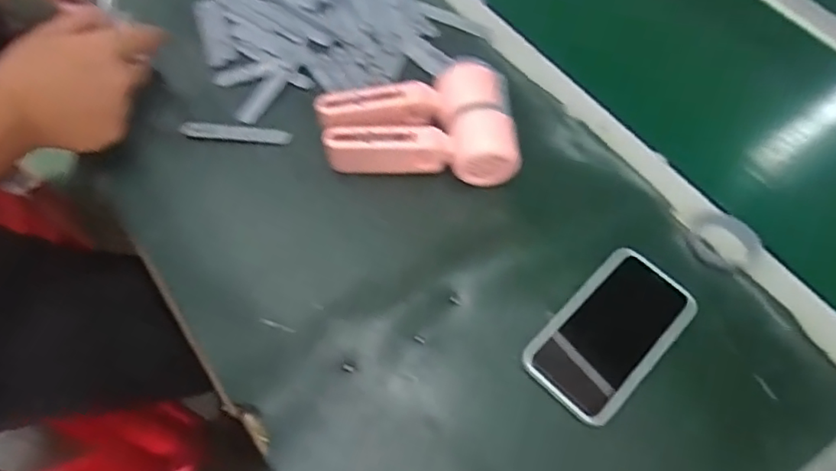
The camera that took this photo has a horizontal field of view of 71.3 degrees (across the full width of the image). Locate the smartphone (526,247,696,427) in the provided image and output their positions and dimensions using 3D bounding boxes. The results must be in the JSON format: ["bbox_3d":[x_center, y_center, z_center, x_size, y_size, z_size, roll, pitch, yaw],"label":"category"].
[{"bbox_3d":[0.155,0.076,0.469,0.147,0.009,0.080,-40,70,-23],"label":"smartphone"}]

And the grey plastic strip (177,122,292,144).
[{"bbox_3d":[-0.171,-0.097,0.550,0.099,0.004,0.017,3,69,-8],"label":"grey plastic strip"}]

